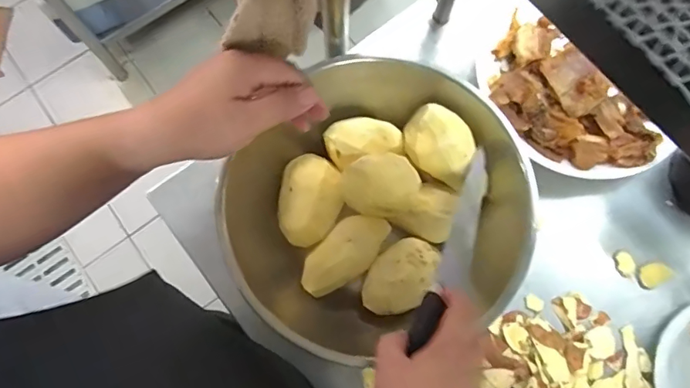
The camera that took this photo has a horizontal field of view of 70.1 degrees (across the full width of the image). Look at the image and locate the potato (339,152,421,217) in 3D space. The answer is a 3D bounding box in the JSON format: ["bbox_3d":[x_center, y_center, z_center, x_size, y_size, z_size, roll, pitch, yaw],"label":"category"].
[{"bbox_3d":[0.034,-0.007,0.491,0.077,0.056,0.053,-2,75,0],"label":"potato"}]

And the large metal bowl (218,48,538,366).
[{"bbox_3d":[0.029,0.011,0.523,0.293,0.108,0.283,-19,75,-5],"label":"large metal bowl"}]

